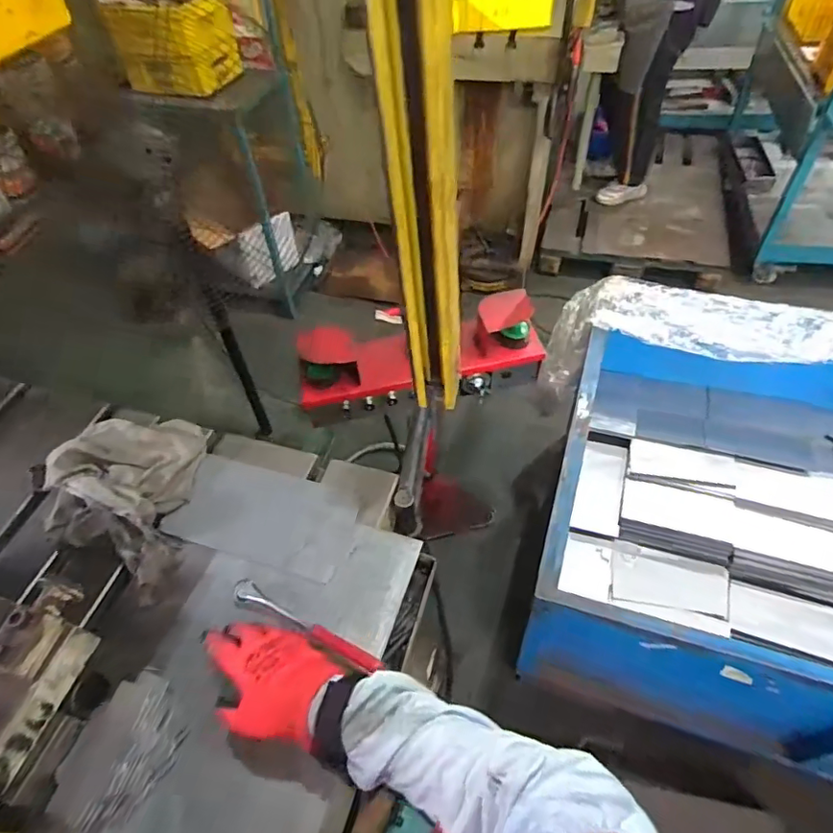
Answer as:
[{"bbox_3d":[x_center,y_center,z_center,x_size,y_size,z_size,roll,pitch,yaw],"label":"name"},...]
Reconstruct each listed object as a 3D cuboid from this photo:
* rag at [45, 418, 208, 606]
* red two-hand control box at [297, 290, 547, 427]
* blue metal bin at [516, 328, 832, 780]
[{"bbox_3d":[-0.410,0.105,0.735,0.190,0.093,0.264,-3,51,3],"label":"rag"},{"bbox_3d":[0.010,-0.133,1.229,0.545,0.174,0.163,-7,51,0],"label":"red two-hand control box"},{"bbox_3d":[1.017,0.296,1.275,1.300,0.569,0.922,12,53,16],"label":"blue metal bin"}]

